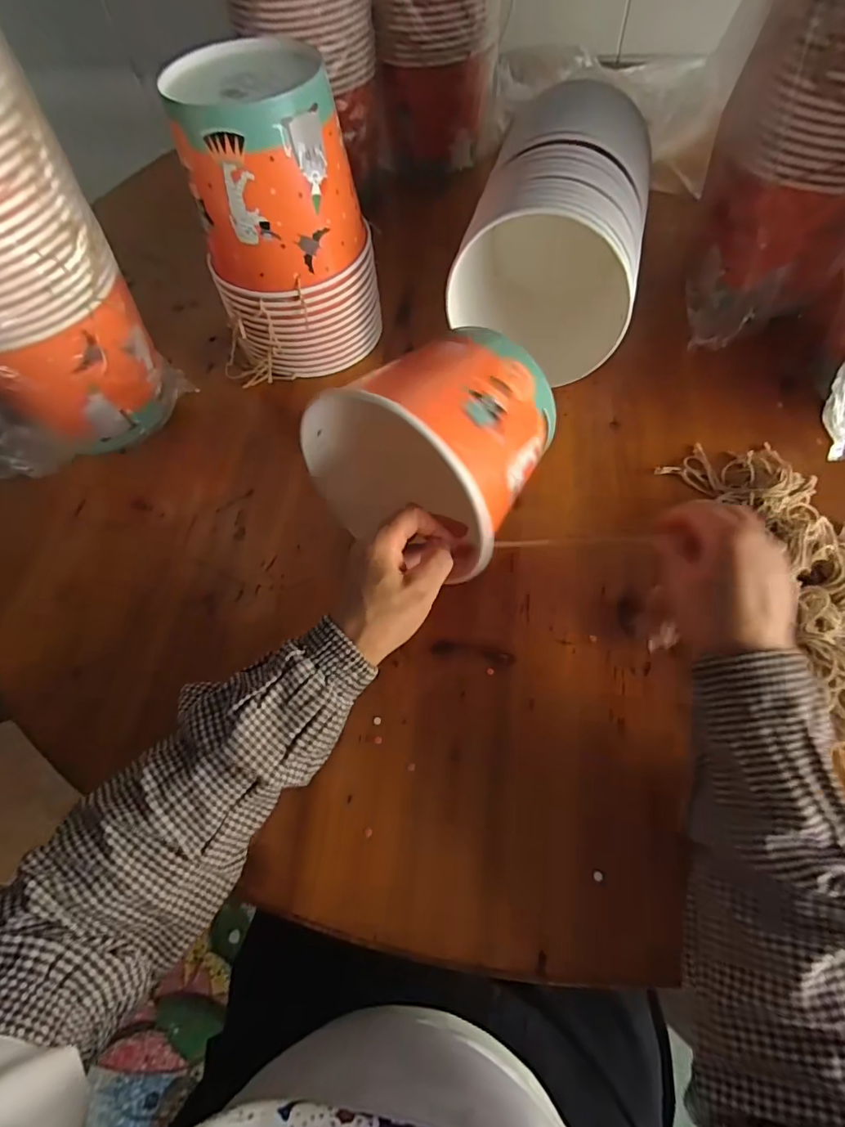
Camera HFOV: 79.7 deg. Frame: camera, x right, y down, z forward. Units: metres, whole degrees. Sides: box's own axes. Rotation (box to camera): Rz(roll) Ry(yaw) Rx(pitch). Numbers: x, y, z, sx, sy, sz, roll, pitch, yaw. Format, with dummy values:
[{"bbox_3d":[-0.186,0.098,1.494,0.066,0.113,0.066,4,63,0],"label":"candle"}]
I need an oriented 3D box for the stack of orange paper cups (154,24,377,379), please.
[{"bbox_3d":[-0.132,-0.308,0.480,0.133,0.238,0.144,18,62,14],"label":"stack of orange paper cups"}]

